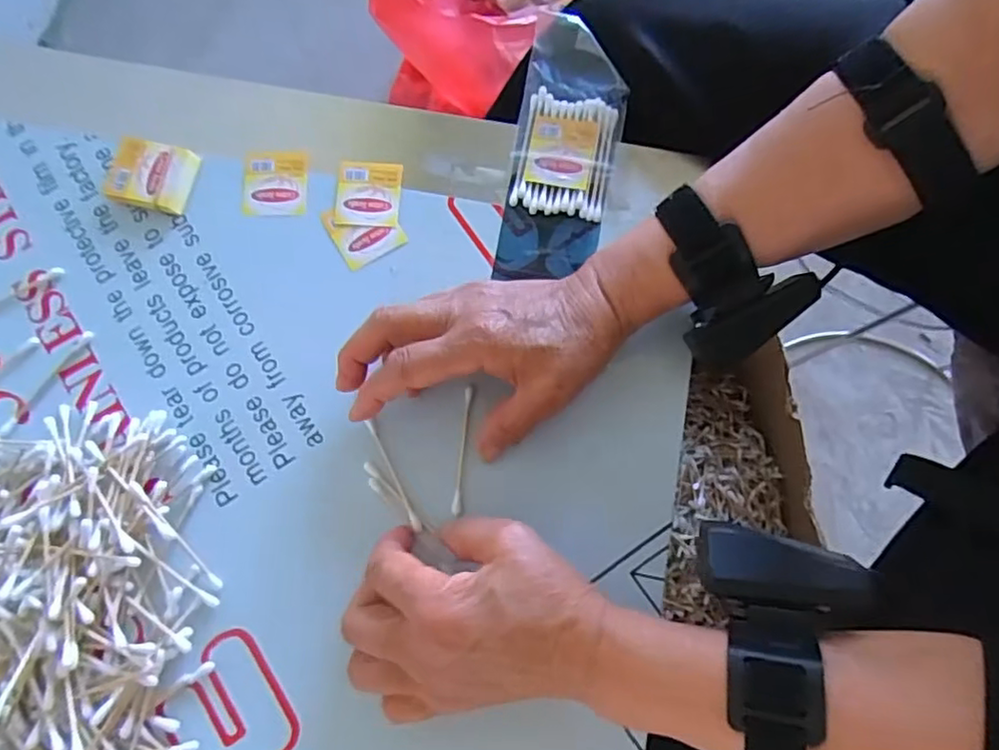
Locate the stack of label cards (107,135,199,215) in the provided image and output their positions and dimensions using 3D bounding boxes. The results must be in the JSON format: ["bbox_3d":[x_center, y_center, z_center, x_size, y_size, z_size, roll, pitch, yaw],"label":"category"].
[{"bbox_3d":[-0.216,-0.124,0.388,0.050,0.013,0.041,10,78,3],"label":"stack of label cards"}]

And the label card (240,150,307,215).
[{"bbox_3d":[-0.143,-0.121,0.393,0.041,0.004,0.042,-1,77,1],"label":"label card"}]

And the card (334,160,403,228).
[{"bbox_3d":[-0.082,-0.114,0.391,0.040,0.004,0.044,2,77,2],"label":"card"}]

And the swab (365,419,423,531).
[{"bbox_3d":[-0.059,0.056,0.350,0.005,0.004,0.067,-27,75,-5],"label":"swab"}]

